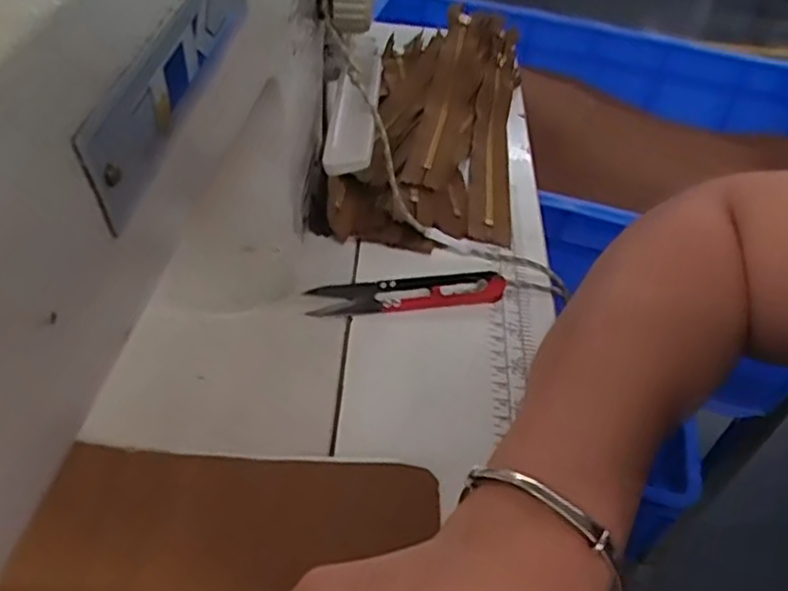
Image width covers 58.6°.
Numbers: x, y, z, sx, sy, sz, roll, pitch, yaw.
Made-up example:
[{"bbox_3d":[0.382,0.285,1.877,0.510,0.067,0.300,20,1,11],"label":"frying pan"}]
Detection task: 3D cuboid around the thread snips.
[{"bbox_3d":[0.007,-0.002,0.375,0.103,0.010,0.022,-1,45,-8],"label":"thread snips"}]

